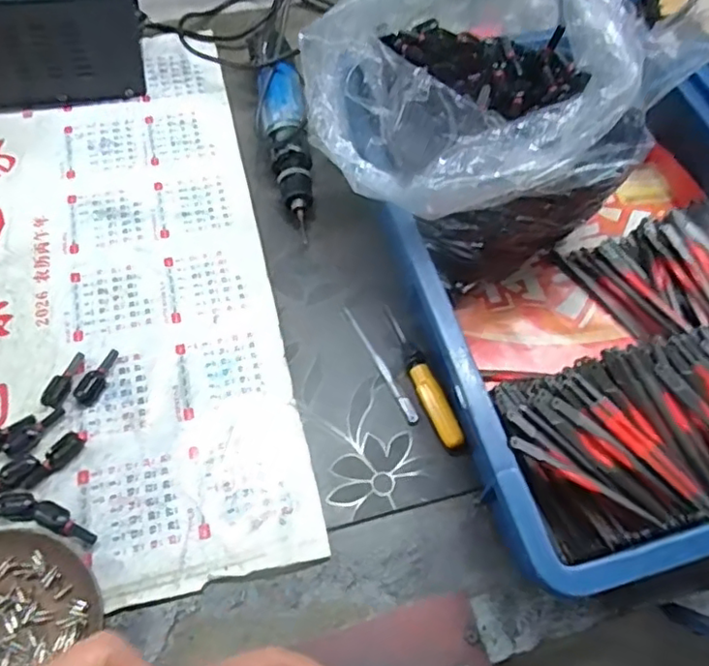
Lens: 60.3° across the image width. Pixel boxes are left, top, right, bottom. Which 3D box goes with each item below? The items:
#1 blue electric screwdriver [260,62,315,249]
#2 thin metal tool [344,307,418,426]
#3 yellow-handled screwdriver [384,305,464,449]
[{"bbox_3d":[-0.059,-0.160,0.522,0.040,0.035,0.171,-7,61,-7],"label":"blue electric screwdriver"},{"bbox_3d":[0.019,0.021,0.446,0.009,0.005,0.106,-22,64,-15],"label":"thin metal tool"},{"bbox_3d":[0.046,0.028,0.435,0.014,0.016,0.117,-18,63,-13],"label":"yellow-handled screwdriver"}]

